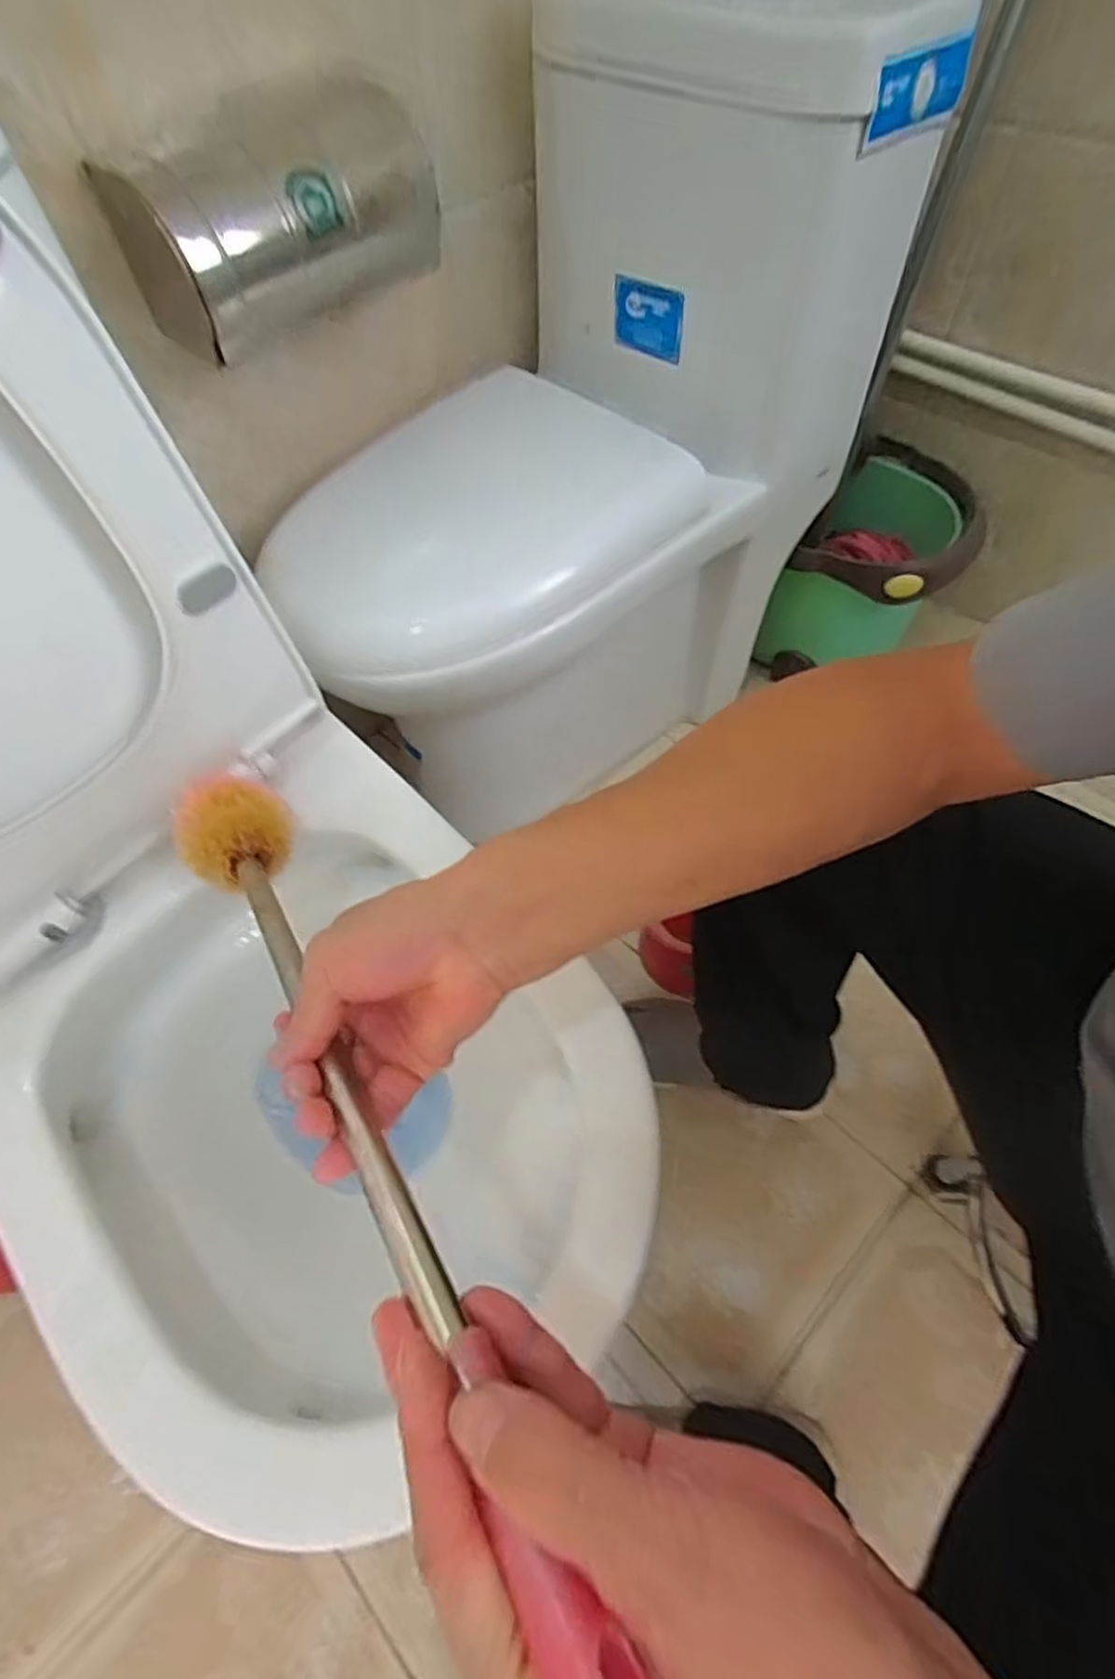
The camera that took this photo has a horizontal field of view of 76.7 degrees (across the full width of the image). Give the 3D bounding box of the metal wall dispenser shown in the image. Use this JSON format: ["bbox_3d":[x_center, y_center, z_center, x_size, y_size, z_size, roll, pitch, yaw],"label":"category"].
[{"bbox_3d":[-0.230,-0.532,0.604,0.115,0.117,0.256,35,66,23],"label":"metal wall dispenser"}]

